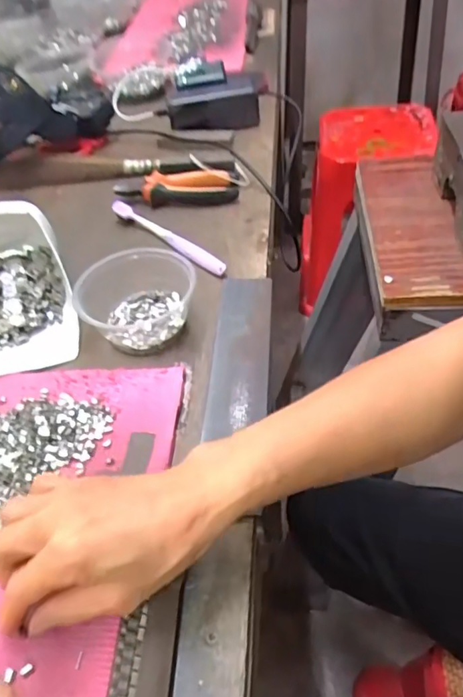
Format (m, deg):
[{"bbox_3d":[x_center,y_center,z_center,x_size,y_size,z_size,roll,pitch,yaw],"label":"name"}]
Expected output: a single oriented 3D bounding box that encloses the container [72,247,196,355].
[{"bbox_3d":[-0.084,-0.050,0.487,0.100,0.049,0.095,-3,47,4],"label":"container"}]

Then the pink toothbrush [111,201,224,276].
[{"bbox_3d":[-0.072,-0.128,0.579,0.182,0.019,0.017,32,58,31],"label":"pink toothbrush"}]

